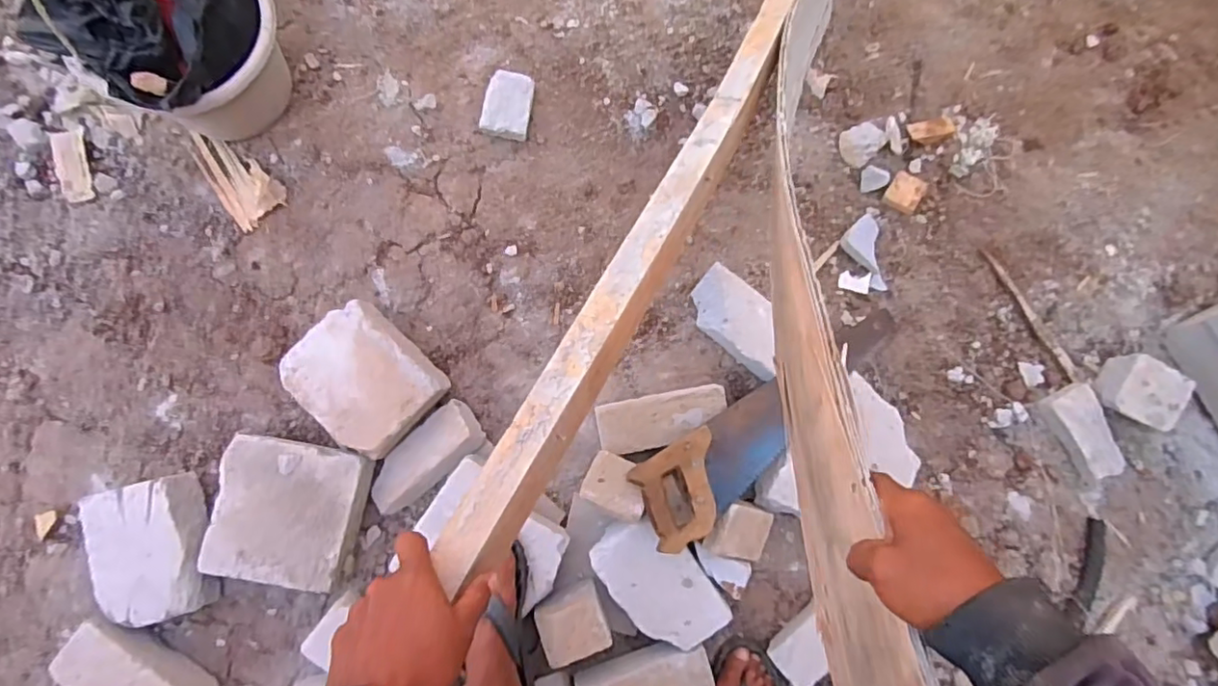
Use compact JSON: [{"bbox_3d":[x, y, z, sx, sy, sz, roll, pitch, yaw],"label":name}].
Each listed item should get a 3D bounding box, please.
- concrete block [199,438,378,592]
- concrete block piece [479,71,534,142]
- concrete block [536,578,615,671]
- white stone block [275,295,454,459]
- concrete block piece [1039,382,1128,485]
[{"bbox_3d":[-0.473,0.247,0.900,0.195,0.079,0.200,8,84,6],"label":"concrete block"},{"bbox_3d":[-0.168,-0.398,1.011,0.077,0.045,0.116,11,85,6],"label":"concrete block piece"},{"bbox_3d":[-0.050,0.408,0.887,0.094,0.069,0.087,-23,82,2],"label":"concrete block"},{"bbox_3d":[-0.366,0.057,0.922,0.170,0.102,0.197,-43,82,-1],"label":"white stone block"},{"bbox_3d":[0.790,0.151,1.004,0.076,0.032,0.156,-24,82,2],"label":"concrete block piece"}]

